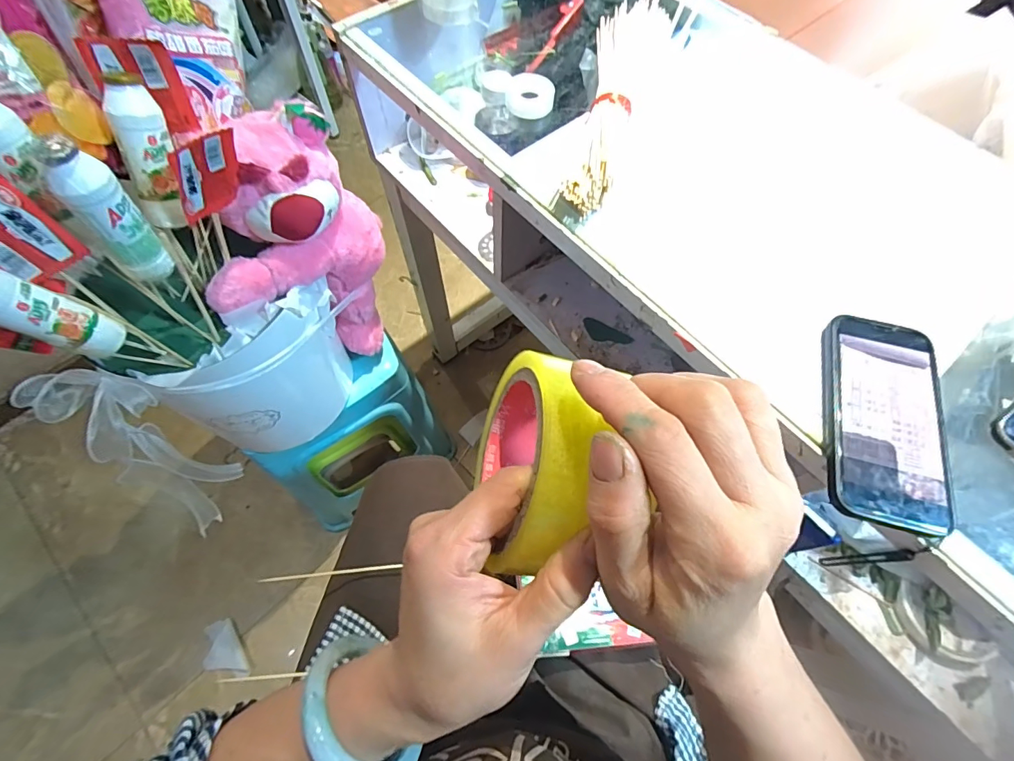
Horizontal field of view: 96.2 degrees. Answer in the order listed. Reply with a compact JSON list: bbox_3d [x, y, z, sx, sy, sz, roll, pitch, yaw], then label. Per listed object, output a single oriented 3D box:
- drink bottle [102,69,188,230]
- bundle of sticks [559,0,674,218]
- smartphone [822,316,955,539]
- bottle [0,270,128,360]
[{"bbox_3d":[-0.299,-0.185,0.375,0.038,0.114,0.042,16,39,6],"label":"drink bottle"},{"bbox_3d":[0.113,-0.297,0.472,0.075,0.033,0.329,15,66,6],"label":"bundle of sticks"},{"bbox_3d":[0.274,0.025,0.330,0.078,0.010,0.158,15,66,6],"label":"smartphone"},{"bbox_3d":[-0.344,-0.049,0.332,0.034,0.116,0.035,-12,63,23],"label":"bottle"}]

